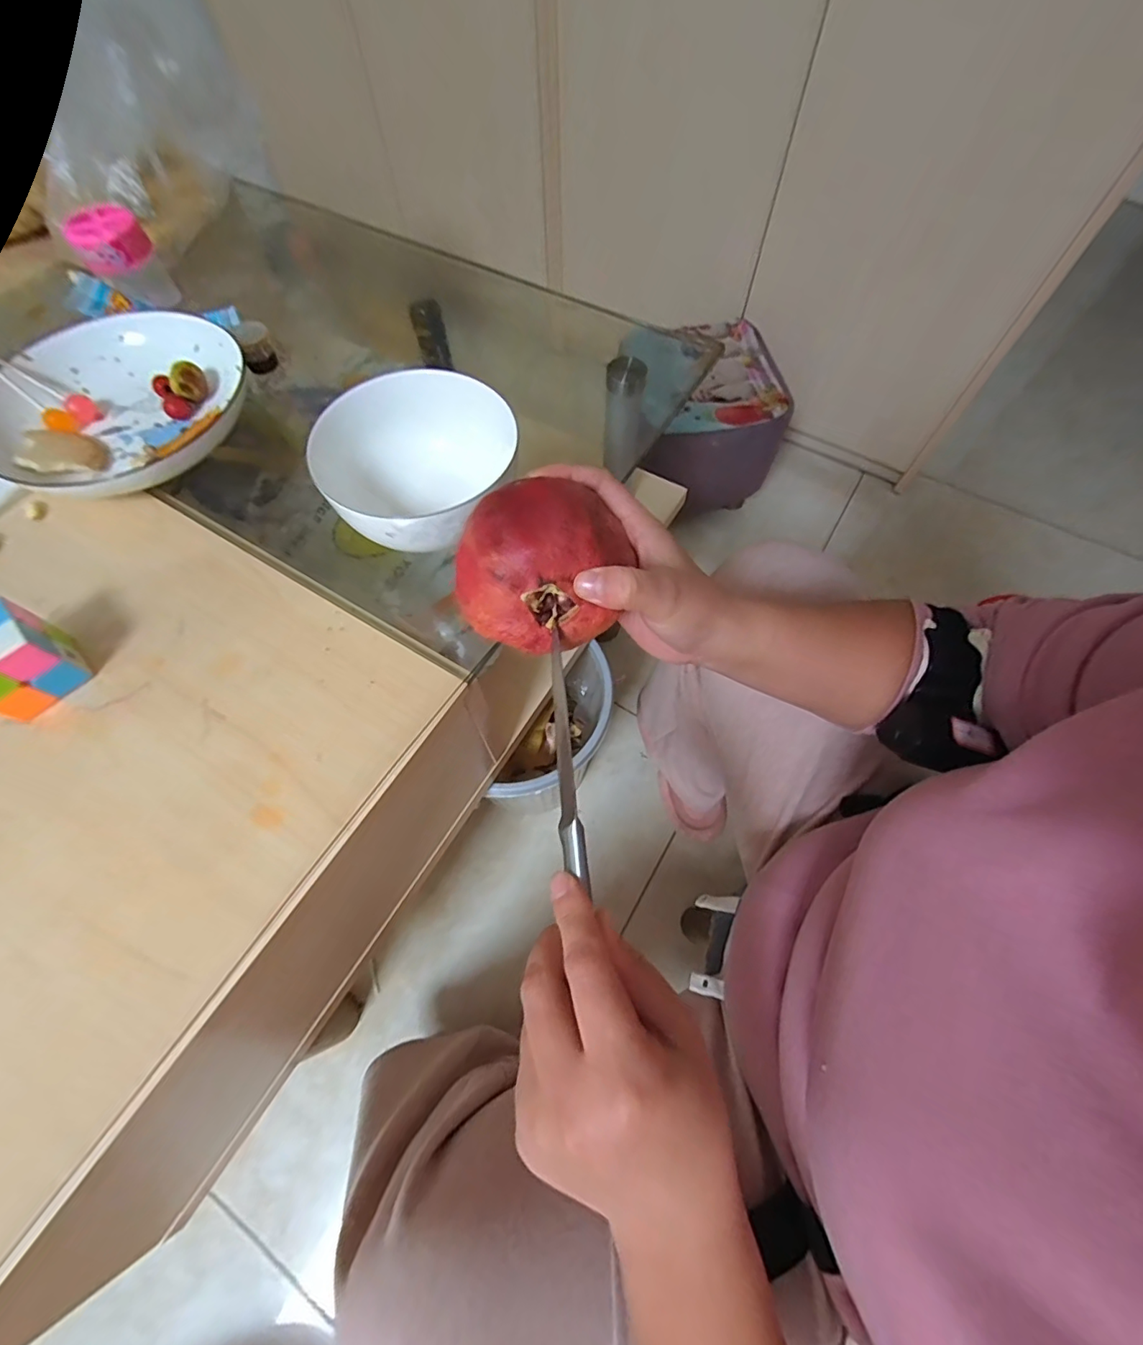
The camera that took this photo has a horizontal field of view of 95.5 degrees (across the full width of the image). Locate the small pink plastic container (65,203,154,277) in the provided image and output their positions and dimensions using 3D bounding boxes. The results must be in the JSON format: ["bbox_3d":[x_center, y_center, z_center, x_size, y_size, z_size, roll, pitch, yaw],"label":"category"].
[{"bbox_3d":[-0.452,-0.424,0.506,0.066,0.031,0.064,-35,69,-15],"label":"small pink plastic container"}]

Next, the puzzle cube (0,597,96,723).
[{"bbox_3d":[-0.366,-0.008,0.343,0.052,0.053,0.051,40,71,18],"label":"puzzle cube"}]

